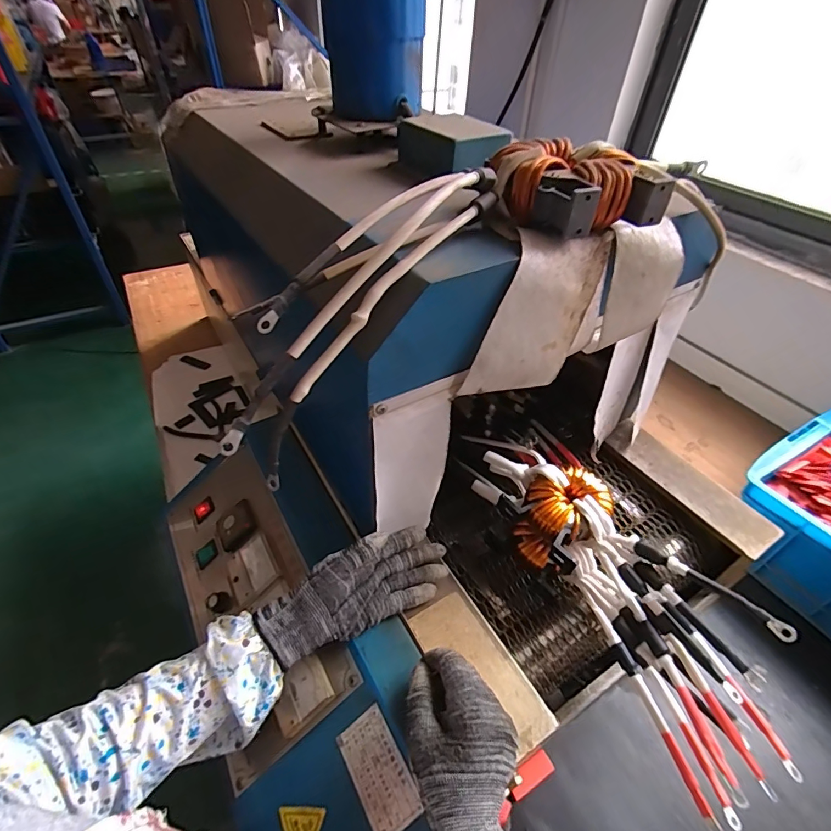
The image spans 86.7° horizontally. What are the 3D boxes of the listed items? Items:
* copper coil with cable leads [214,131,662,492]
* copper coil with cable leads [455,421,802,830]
[{"bbox_3d":[0.019,-0.114,0.320,0.392,0.080,0.099,-34,53,-12],"label":"copper coil with cable leads"},{"bbox_3d":[0.191,0.151,0.455,0.097,0.141,0.390,-22,50,-23],"label":"copper coil with cable leads"}]

